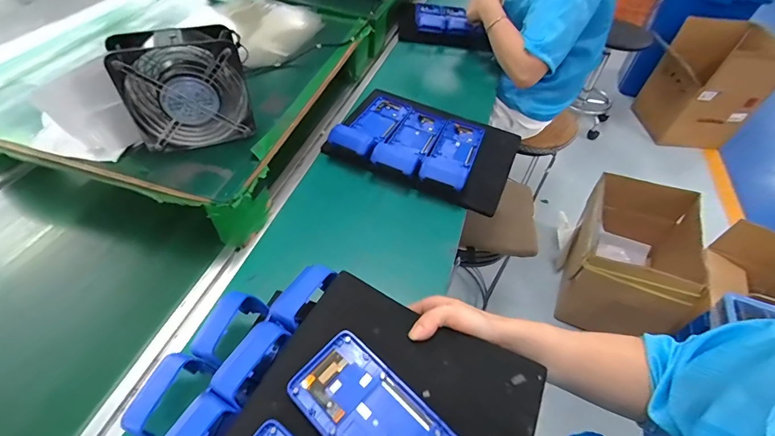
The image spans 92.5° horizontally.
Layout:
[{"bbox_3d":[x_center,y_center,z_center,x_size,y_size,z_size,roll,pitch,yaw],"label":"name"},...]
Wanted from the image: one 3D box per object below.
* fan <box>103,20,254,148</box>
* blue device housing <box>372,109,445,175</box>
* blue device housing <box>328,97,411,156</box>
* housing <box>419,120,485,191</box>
[{"bbox_3d":[-0.272,-0.172,0.512,0.151,0.151,0.057,-14,52,-18],"label":"fan"},{"bbox_3d":[0.047,-0.154,0.726,0.081,0.034,0.226,20,38,11],"label":"blue device housing"},{"bbox_3d":[-0.028,-0.188,0.748,0.082,0.036,0.226,21,38,12],"label":"blue device housing"},{"bbox_3d":[0.129,-0.129,0.715,0.082,0.032,0.226,19,37,10],"label":"housing"}]

